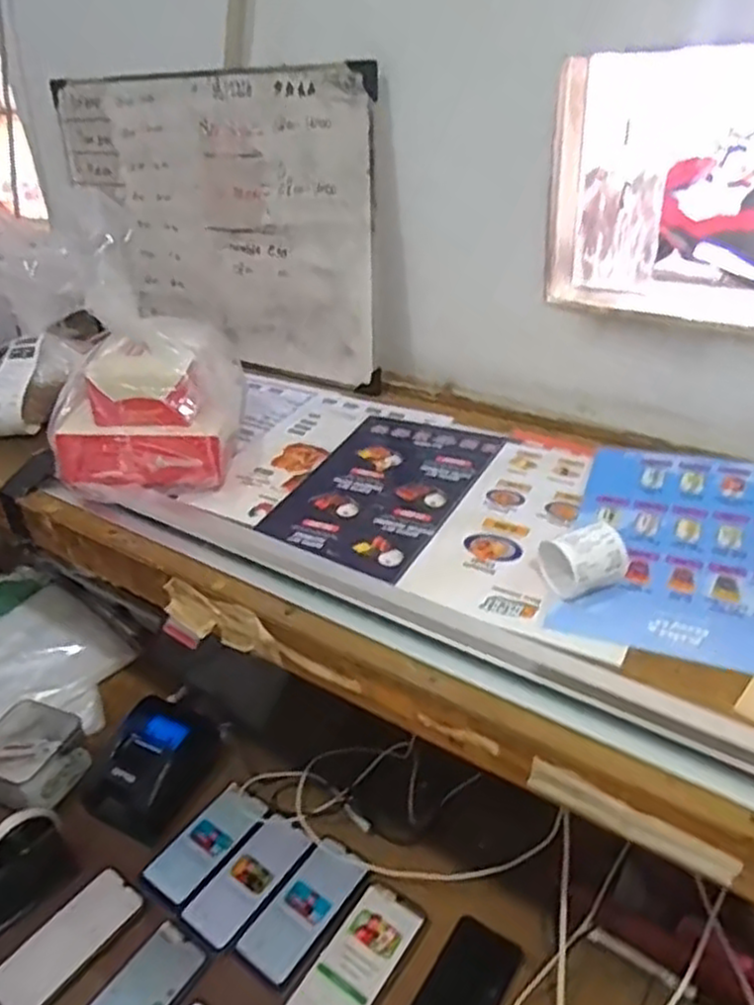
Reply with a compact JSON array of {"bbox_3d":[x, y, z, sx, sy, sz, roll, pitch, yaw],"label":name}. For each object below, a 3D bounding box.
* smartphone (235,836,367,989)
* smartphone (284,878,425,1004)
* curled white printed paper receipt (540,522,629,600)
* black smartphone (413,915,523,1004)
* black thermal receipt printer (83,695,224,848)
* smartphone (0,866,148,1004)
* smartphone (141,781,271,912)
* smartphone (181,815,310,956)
[{"bbox_3d":[-0.082,0.456,0.832,0.073,0.004,0.155,21,41,32],"label":"smartphone"},{"bbox_3d":[-0.021,0.483,0.779,0.075,0.006,0.161,19,40,31],"label":"smartphone"},{"bbox_3d":[0.180,0.050,0.650,0.063,0.054,0.060,-18,36,-20],"label":"curled white printed paper receipt"},{"bbox_3d":[0.080,0.503,0.741,0.074,0.009,0.162,19,40,31],"label":"black smartphone"},{"bbox_3d":[-0.293,0.335,0.971,0.117,0.073,0.176,13,37,24],"label":"black thermal receipt printer"},{"bbox_3d":[-0.342,0.485,0.812,0.084,0.010,0.163,20,40,31],"label":"smartphone"},{"bbox_3d":[-0.208,0.417,0.905,0.076,0.010,0.157,20,40,32],"label":"smartphone"},{"bbox_3d":[-0.150,0.440,0.865,0.072,0.010,0.155,20,40,32],"label":"smartphone"}]

